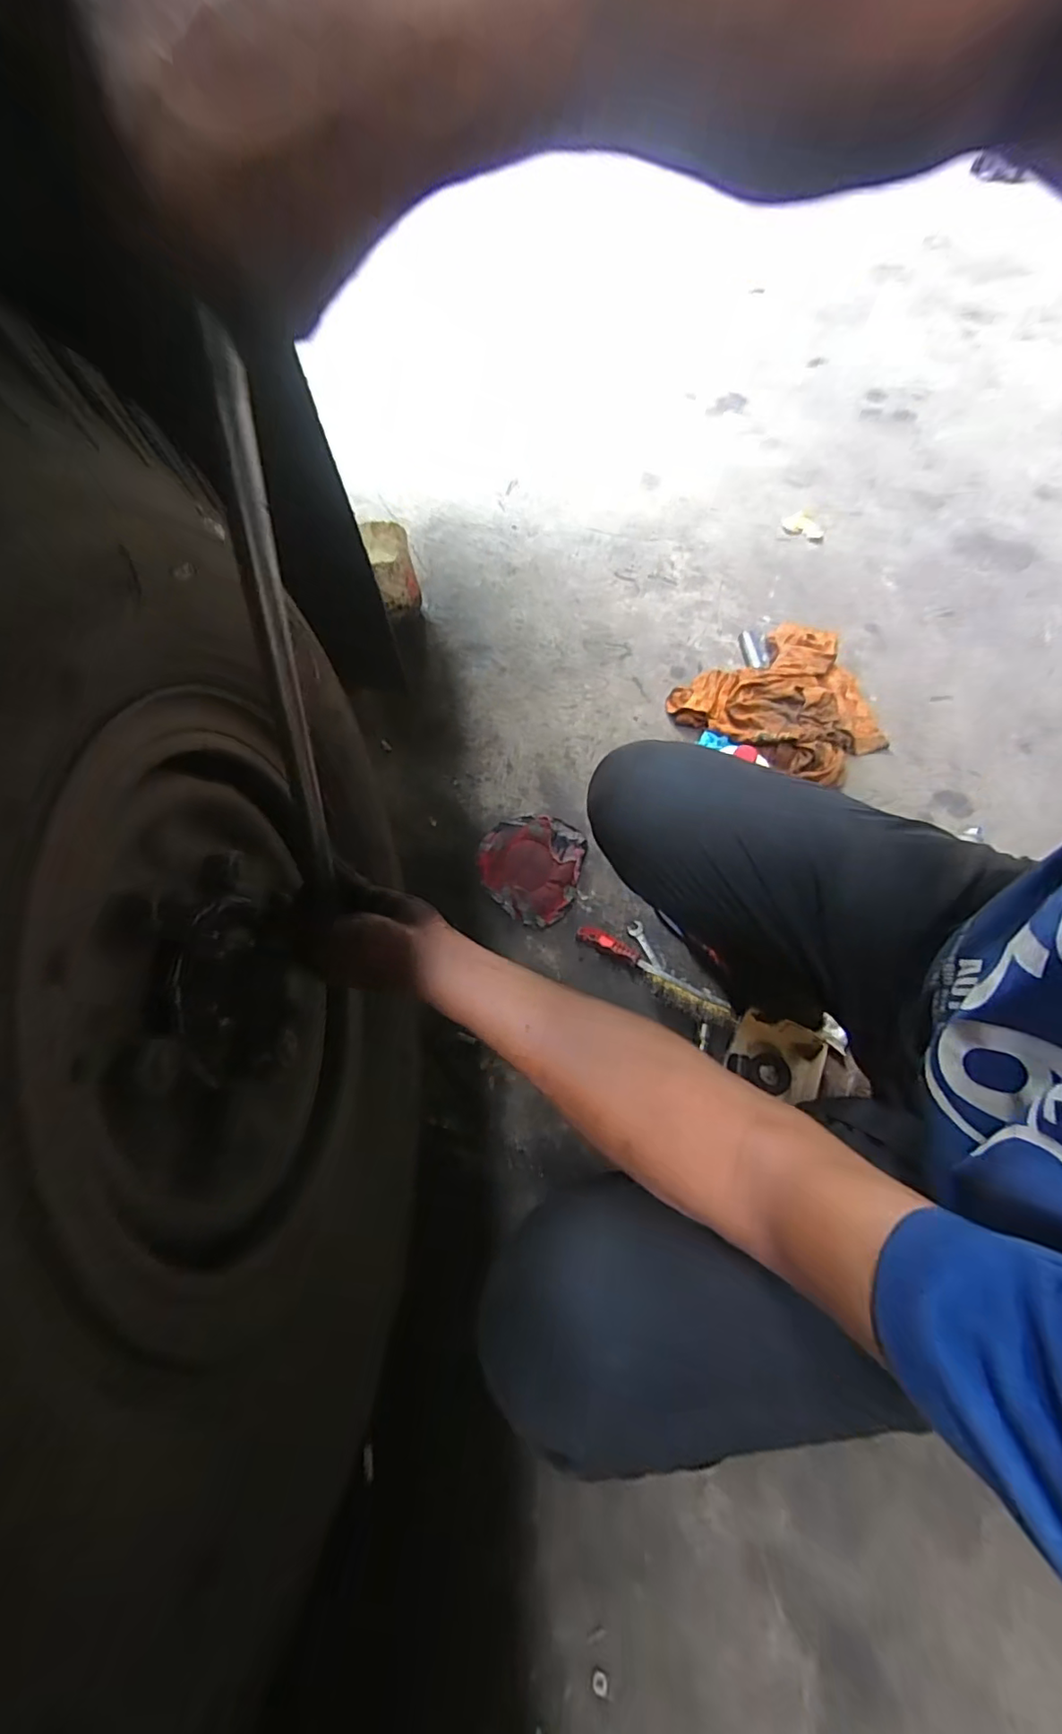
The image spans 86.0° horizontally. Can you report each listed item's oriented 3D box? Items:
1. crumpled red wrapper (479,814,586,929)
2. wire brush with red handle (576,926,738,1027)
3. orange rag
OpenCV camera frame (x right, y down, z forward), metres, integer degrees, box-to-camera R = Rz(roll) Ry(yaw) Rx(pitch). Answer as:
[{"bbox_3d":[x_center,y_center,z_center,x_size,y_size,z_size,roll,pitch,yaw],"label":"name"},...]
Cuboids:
[{"bbox_3d":[-0.004,-0.006,0.894,0.162,0.032,0.181,14,66,10],"label":"crumpled red wrapper"},{"bbox_3d":[0.170,0.156,0.808,0.239,0.034,0.047,30,69,16],"label":"wire brush with red handle"},{"bbox_3d":[0.469,-0.303,1.000,0.352,0.065,0.314,-38,68,-14],"label":"orange rag"}]

